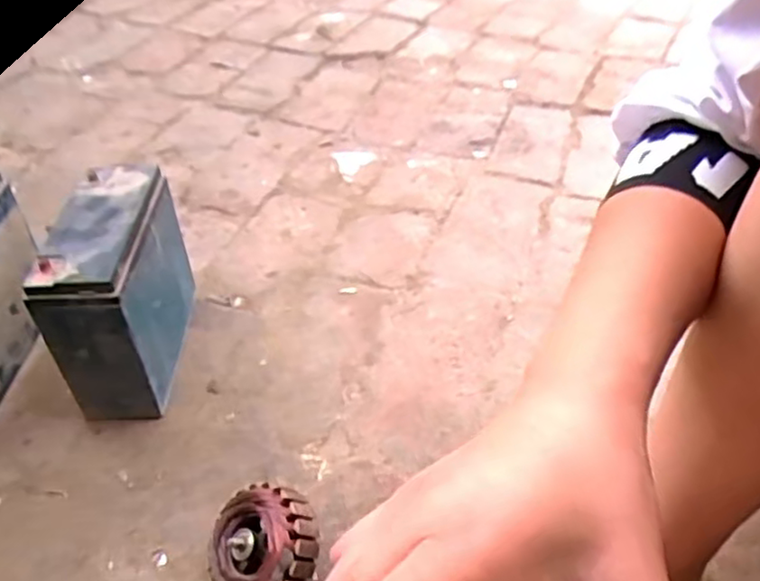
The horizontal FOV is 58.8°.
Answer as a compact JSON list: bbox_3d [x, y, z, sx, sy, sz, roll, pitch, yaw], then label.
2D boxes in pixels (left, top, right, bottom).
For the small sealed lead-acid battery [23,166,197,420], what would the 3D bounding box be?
[{"bbox_3d":[-0.244,-0.003,0.644,0.085,0.169,0.188,-3,42,-3],"label":"small sealed lead-acid battery"}]

